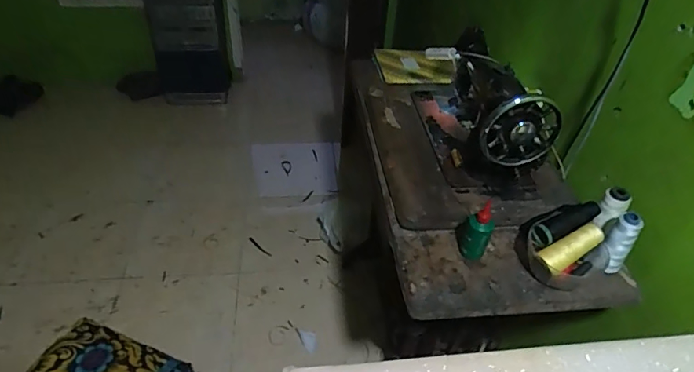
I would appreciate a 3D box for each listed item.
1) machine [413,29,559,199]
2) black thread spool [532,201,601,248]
[{"bbox_3d":[0.264,-0.179,0.957,0.158,0.205,0.392,-4,41,-10],"label":"machine"},{"bbox_3d":[0.363,0.056,0.760,0.129,0.034,0.045,-24,46,-11],"label":"black thread spool"}]

